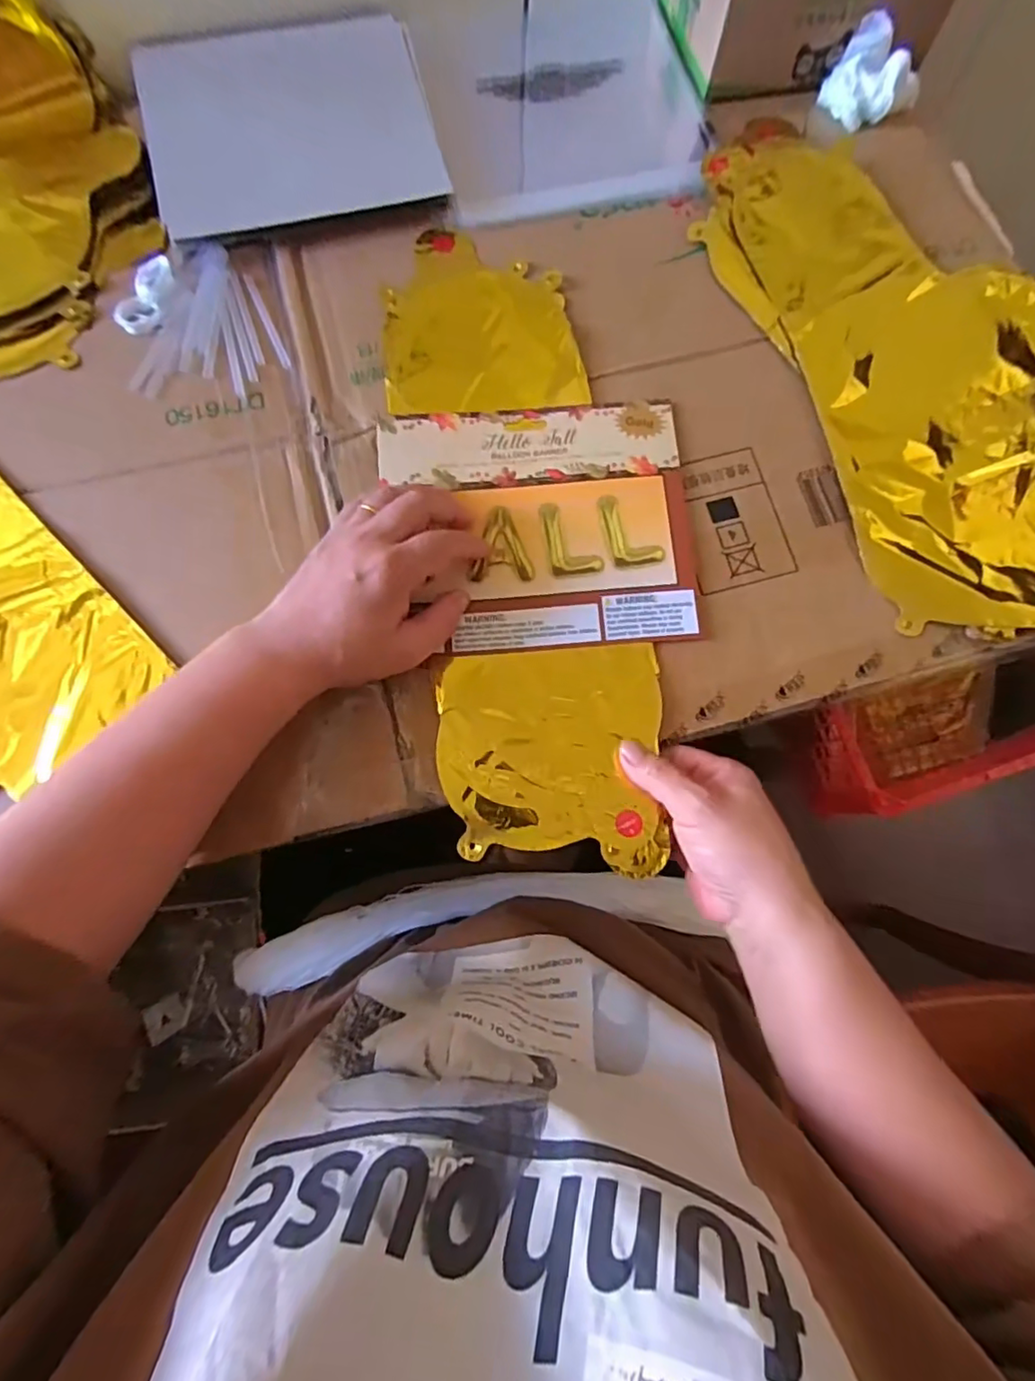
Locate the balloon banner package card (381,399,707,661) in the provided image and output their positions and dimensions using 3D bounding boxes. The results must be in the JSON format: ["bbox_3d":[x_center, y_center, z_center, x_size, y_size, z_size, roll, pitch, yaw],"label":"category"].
[{"bbox_3d":[0.014,-0.105,0.374,0.185,0.009,0.162,-5,77,-2],"label":"balloon banner package card"}]

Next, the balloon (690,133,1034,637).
[{"bbox_3d":[0.280,-0.212,0.395,0.201,0.014,0.404,-18,78,-5],"label":"balloon"}]

